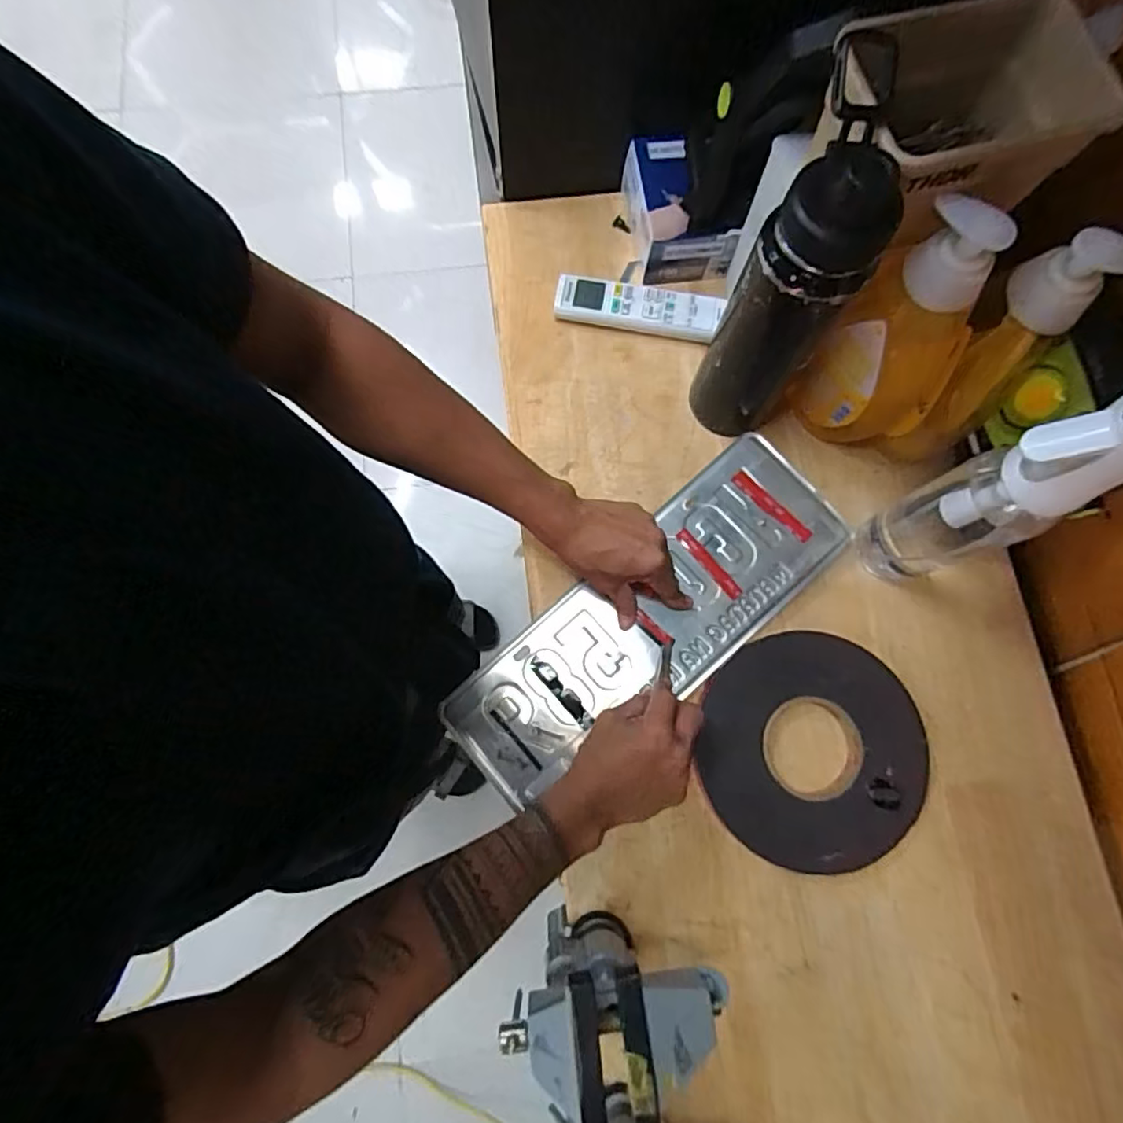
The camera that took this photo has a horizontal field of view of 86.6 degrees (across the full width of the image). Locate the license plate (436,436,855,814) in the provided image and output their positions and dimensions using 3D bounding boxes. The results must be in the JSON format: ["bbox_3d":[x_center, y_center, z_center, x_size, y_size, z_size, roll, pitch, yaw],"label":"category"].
[{"bbox_3d":[0.077,0.050,0.531,0.379,0.008,0.140,-37,80,-6],"label":"license plate"}]

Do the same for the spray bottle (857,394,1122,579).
[{"bbox_3d":[0.303,-0.041,0.423,0.052,0.281,0.067,-22,78,-7],"label":"spray bottle"}]

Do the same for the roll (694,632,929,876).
[{"bbox_3d":[0.212,0.158,0.505,0.175,0.027,0.184,0,76,-2],"label":"roll"}]

